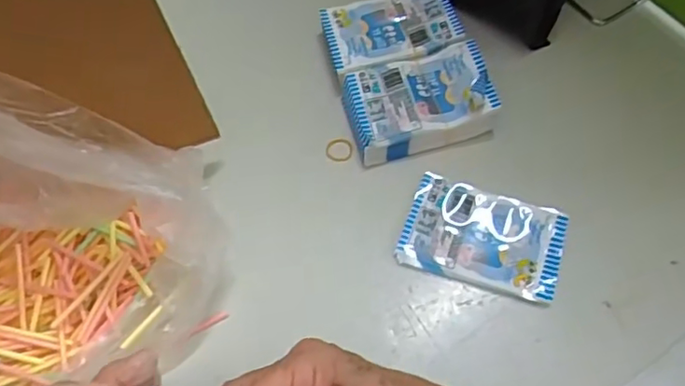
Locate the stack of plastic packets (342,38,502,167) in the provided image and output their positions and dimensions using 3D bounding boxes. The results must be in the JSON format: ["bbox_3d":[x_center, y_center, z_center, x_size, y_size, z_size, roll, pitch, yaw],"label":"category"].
[{"bbox_3d":[0.058,-0.070,0.457,0.106,0.034,0.071,-15,63,-4],"label":"stack of plastic packets"}]

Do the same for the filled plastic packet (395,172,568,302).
[{"bbox_3d":[0.099,0.028,0.422,0.106,0.010,0.073,16,65,11],"label":"filled plastic packet"}]

